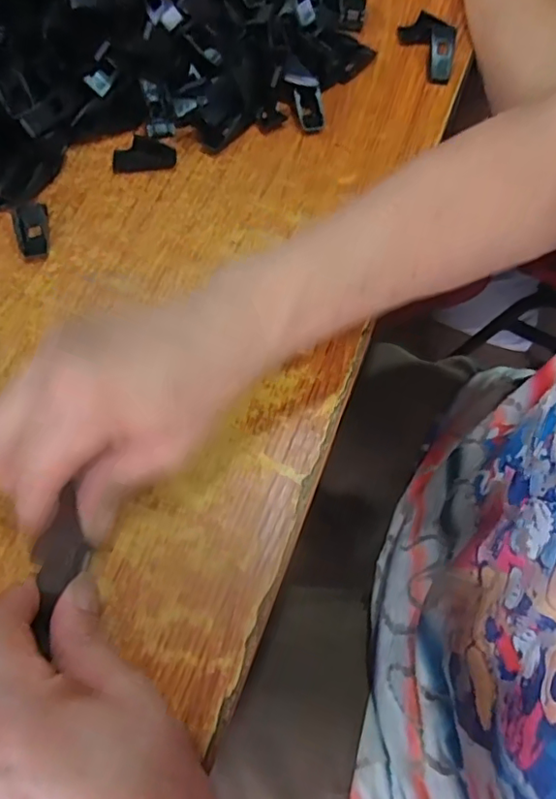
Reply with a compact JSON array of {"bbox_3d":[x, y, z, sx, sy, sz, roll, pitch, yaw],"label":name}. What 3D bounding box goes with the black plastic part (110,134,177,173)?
[{"bbox_3d":[-0.089,-0.162,0.370,0.041,0.015,0.017,-10,65,-6],"label":"black plastic part"}]

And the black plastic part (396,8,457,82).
[{"bbox_3d":[0.111,-0.268,0.424,0.043,0.012,0.061,12,65,4],"label":"black plastic part"}]

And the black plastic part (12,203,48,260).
[{"bbox_3d":[-0.152,-0.105,0.348,0.020,0.005,0.040,-16,66,-9],"label":"black plastic part"}]

